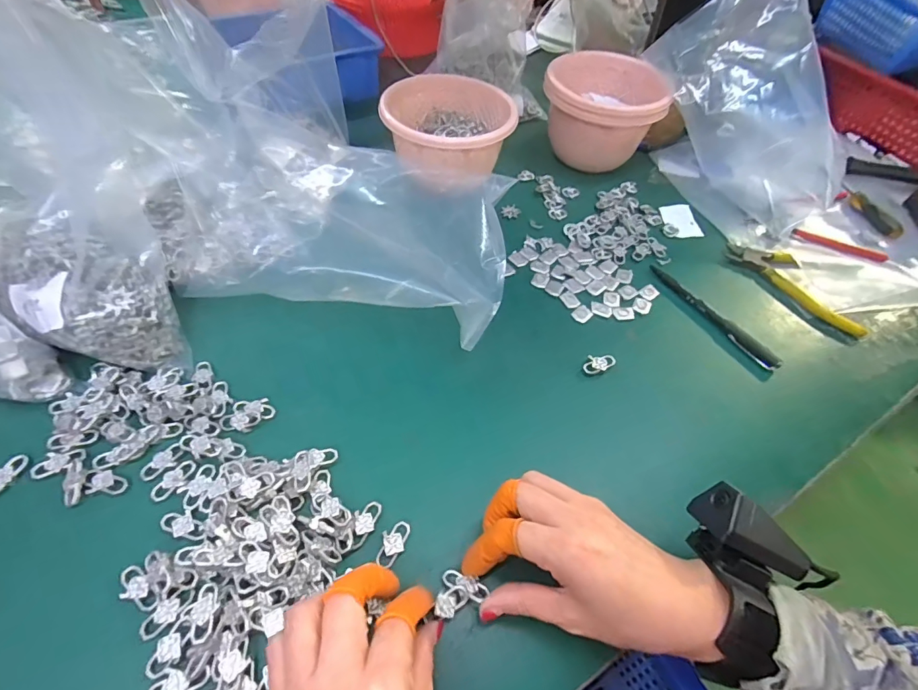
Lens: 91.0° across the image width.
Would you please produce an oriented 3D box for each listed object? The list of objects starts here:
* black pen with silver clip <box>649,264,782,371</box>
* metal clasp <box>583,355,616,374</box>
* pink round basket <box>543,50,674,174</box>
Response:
[{"bbox_3d":[0.250,-0.032,0.450,0.015,0.010,0.152,-25,58,-22],"label":"black pen with silver clip"},{"bbox_3d":[0.125,0.016,0.403,0.033,0.006,0.018,-16,55,-16],"label":"metal clasp"},{"bbox_3d":[0.177,-0.289,0.577,0.144,0.097,0.138,3,53,-4],"label":"pink round basket"}]

